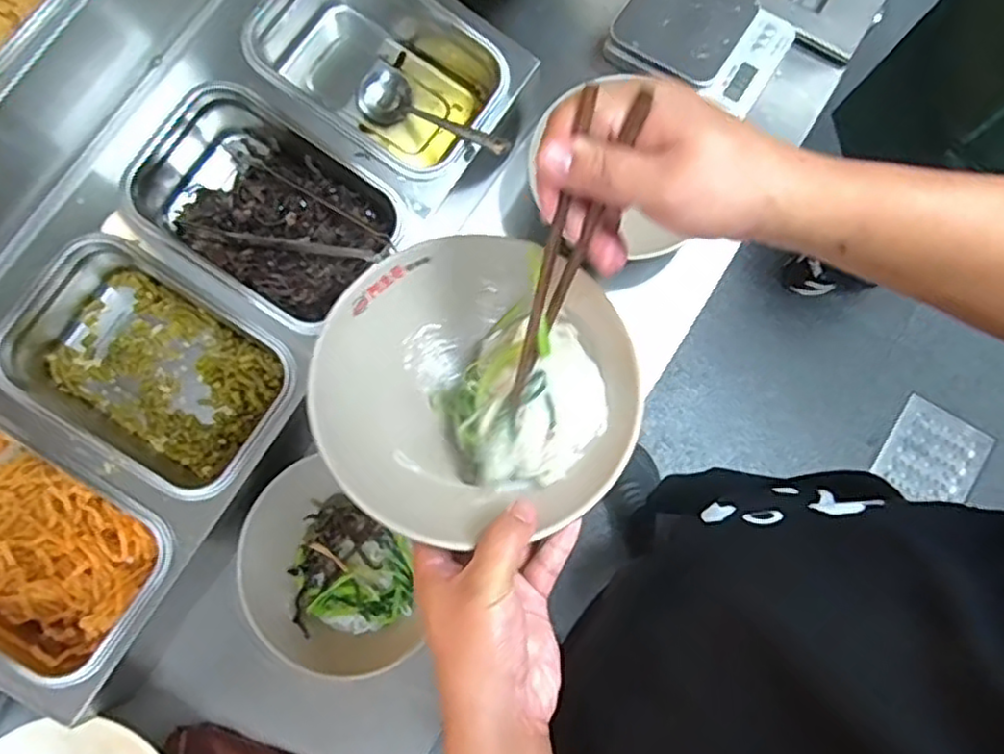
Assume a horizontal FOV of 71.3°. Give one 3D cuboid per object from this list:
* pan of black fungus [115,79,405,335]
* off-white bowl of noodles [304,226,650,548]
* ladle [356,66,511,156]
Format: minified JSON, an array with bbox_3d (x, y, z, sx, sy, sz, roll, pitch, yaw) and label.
[{"bbox_3d":[-0.231,-0.164,0.672,0.248,0.089,0.161,33,81,8],"label":"pan of black fungus"},{"bbox_3d":[-0.016,0.002,0.469,0.205,0.065,0.196,0,78,1],"label":"off-white bowl of noodles"},{"bbox_3d":[-0.070,-0.258,0.719,0.206,0.045,0.058,36,81,28],"label":"ladle"}]

